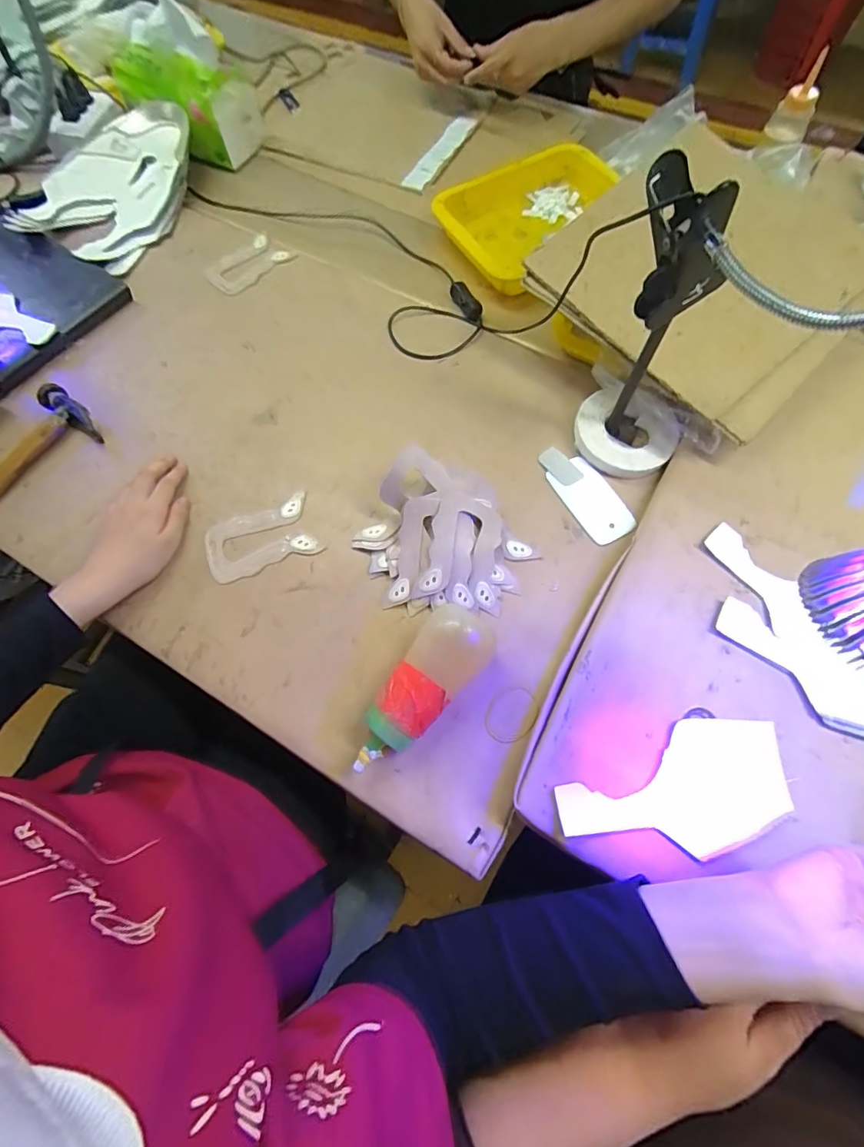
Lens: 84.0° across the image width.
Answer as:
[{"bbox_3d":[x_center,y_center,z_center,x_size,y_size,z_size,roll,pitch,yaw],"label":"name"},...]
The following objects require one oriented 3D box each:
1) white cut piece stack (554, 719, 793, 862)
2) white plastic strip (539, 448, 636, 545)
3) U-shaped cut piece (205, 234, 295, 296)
[{"bbox_3d":[0.192,0.173,0.373,0.183,0.013,0.087,-18,69,-5],"label":"white cut piece stack"},{"bbox_3d":[0.166,-0.089,0.521,0.051,0.004,0.124,-31,71,-3],"label":"white plastic strip"},{"bbox_3d":[-0.253,-0.425,0.662,0.070,0.009,0.111,40,74,12],"label":"U-shaped cut piece"}]

